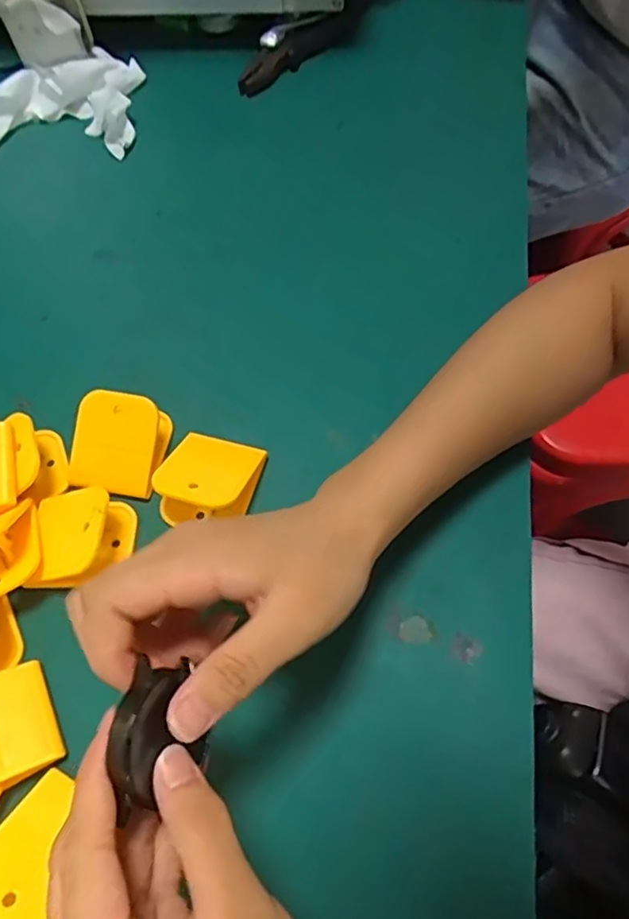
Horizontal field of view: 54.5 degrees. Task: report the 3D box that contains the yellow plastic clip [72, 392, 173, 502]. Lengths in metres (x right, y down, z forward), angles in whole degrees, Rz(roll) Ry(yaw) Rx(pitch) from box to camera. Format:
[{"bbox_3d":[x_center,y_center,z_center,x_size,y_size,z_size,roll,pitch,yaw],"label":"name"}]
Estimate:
[{"bbox_3d":[-0.111,-0.010,0.339,0.049,0.028,0.050,6,63,6],"label":"yellow plastic clip"}]

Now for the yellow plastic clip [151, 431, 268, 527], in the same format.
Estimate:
[{"bbox_3d":[-0.055,0.008,0.326,0.049,0.028,0.055,8,63,7],"label":"yellow plastic clip"}]

